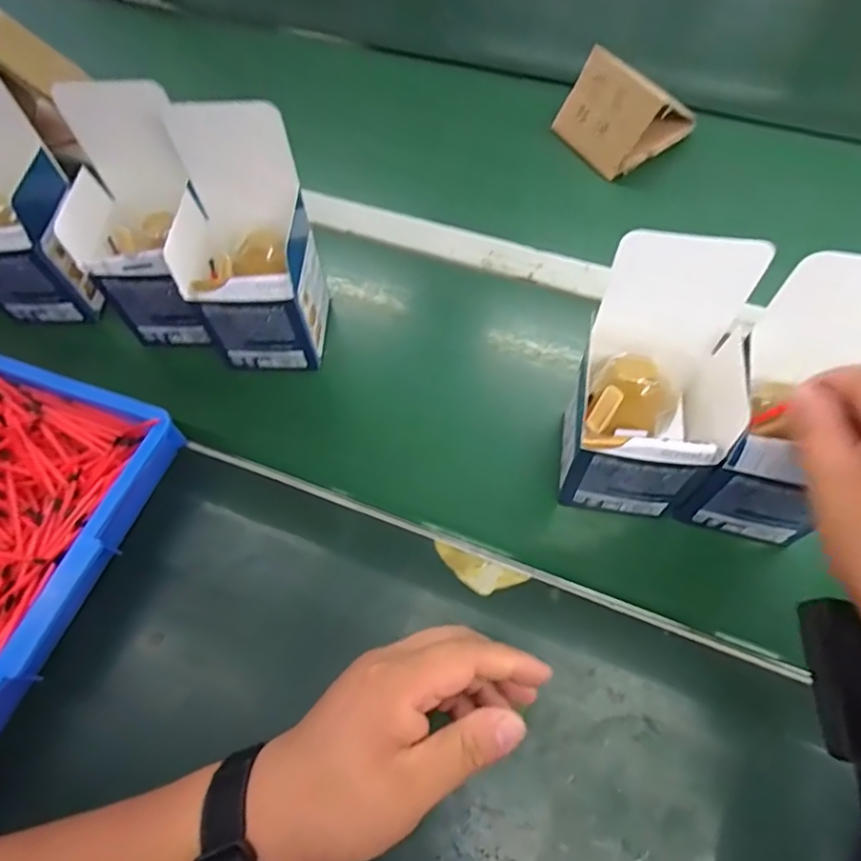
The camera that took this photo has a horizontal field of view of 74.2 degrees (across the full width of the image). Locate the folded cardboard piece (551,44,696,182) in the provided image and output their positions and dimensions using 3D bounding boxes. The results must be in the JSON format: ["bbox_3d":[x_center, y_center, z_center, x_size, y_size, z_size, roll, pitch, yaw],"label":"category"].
[{"bbox_3d":[0.202,-0.336,0.585,0.113,0.074,0.101,-28,64,-12],"label":"folded cardboard piece"}]

